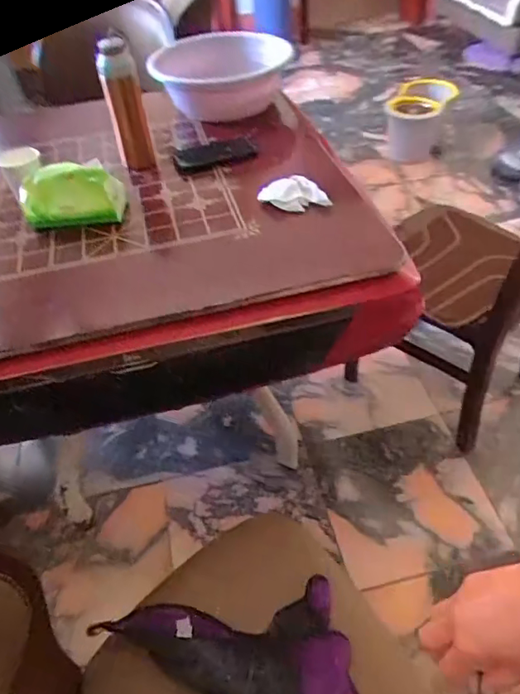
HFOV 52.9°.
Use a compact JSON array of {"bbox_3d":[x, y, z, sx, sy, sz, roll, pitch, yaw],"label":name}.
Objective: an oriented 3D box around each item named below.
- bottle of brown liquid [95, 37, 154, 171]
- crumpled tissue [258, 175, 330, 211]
[{"bbox_3d":[-0.249,-0.446,0.966,0.063,0.226,0.054,-18,47,-11],"label":"bottle of brown liquid"},{"bbox_3d":[0.060,-0.271,0.924,0.126,0.044,0.044,4,47,10],"label":"crumpled tissue"}]

